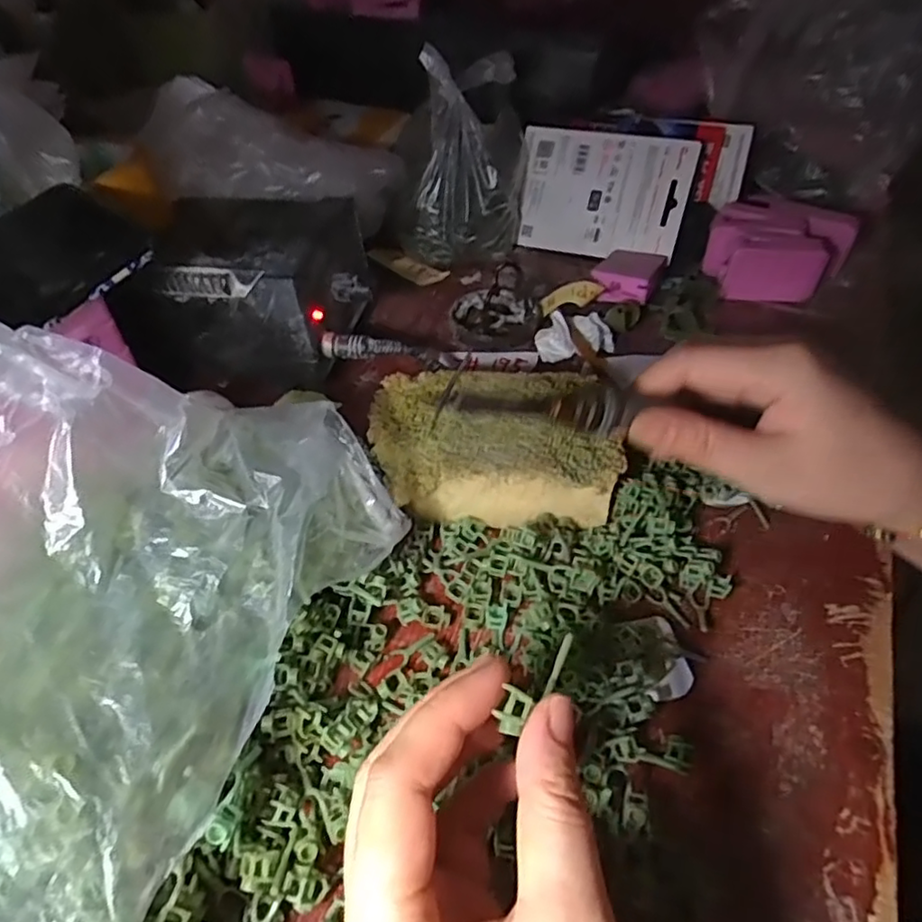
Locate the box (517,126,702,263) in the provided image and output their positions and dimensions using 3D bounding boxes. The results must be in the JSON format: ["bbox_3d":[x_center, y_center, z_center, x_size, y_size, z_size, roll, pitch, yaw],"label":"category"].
[{"bbox_3d":[0.127,-0.239,0.551,0.142,0.104,0.011,11,11,13],"label":"box"}]

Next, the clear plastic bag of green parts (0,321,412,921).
[{"bbox_3d":[-0.132,0.052,0.233,0.148,0.120,0.230,12,48,10],"label":"clear plastic bag of green parts"}]

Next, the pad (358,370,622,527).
[{"bbox_3d":[0.016,-0.010,0.365,0.135,0.044,0.093,-2,47,-3],"label":"pad"}]

